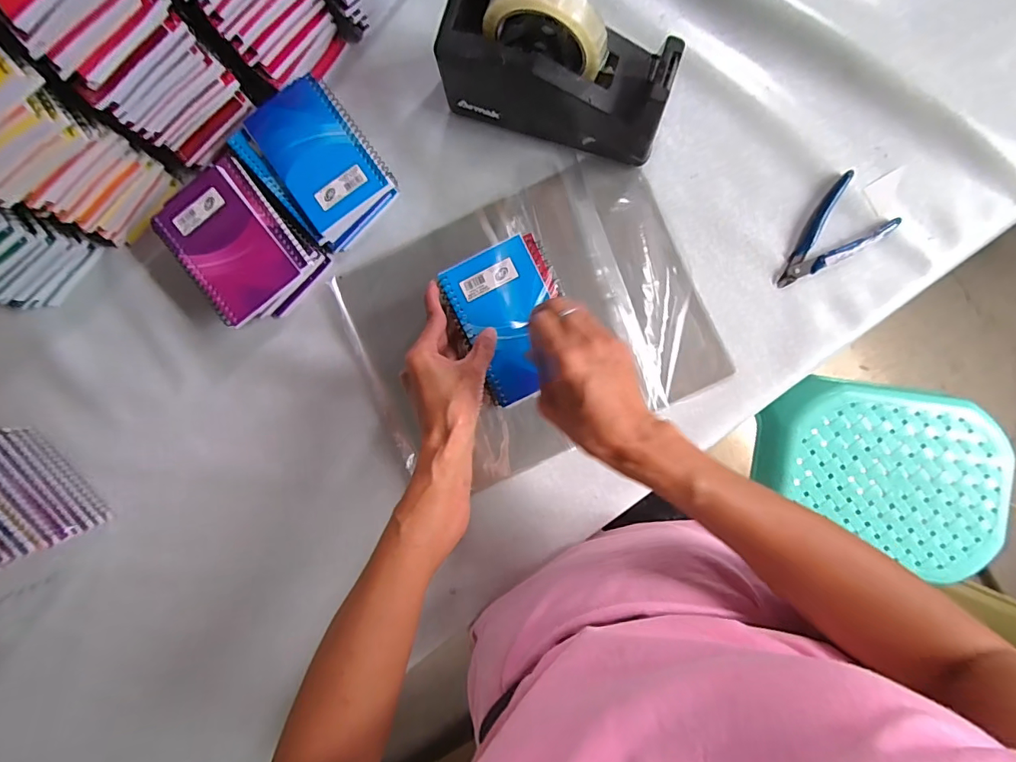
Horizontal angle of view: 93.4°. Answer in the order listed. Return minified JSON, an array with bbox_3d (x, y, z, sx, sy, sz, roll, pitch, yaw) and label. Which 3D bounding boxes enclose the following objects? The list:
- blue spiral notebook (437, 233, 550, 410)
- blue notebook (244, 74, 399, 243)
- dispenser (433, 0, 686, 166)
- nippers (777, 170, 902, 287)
[{"bbox_3d":[0.002,-0.054,0.422,0.082,0.007,0.131,-27,88,2],"label":"blue spiral notebook"},{"bbox_3d":[-0.183,-0.219,0.459,0.087,0.016,0.143,-36,85,5],"label":"blue notebook"},{"bbox_3d":[0.044,-0.277,0.421,0.203,0.131,0.075,18,90,3],"label":"dispenser"},{"bbox_3d":[0.309,-0.136,0.461,0.117,0.012,0.070,-44,87,1],"label":"nippers"}]

